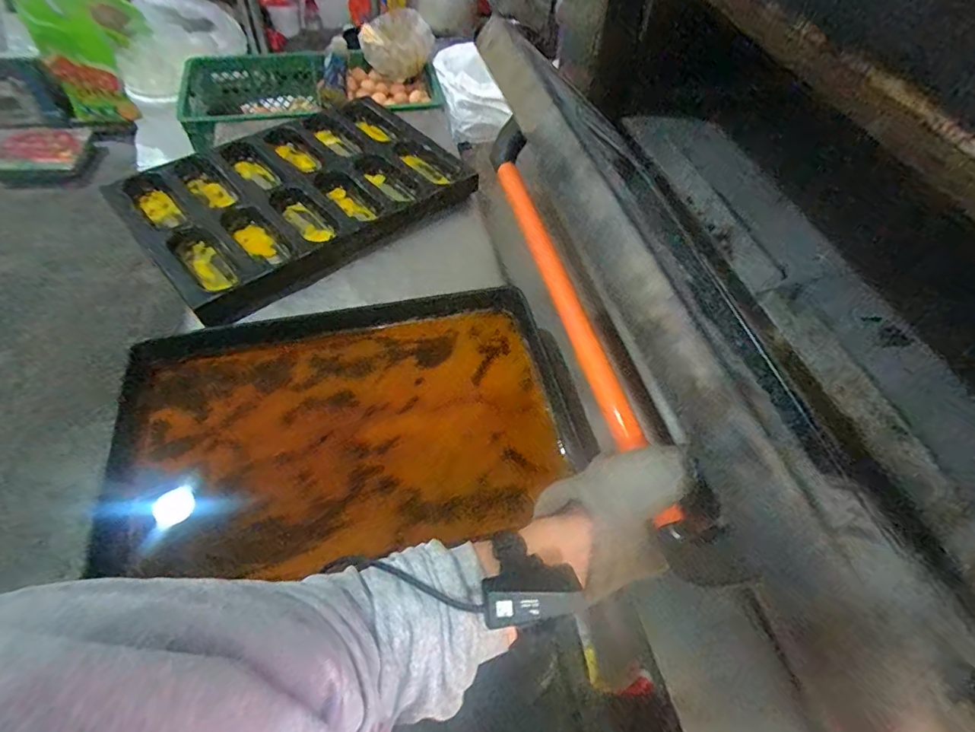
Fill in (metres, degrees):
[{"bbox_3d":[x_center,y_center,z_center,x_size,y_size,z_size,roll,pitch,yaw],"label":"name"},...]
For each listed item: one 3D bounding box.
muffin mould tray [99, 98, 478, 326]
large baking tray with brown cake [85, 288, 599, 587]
[{"bbox_3d":[-0.372,-0.371,1.008,0.607,0.083,0.430,-35,63,-25],"label":"muffin mould tray"},{"bbox_3d":[-0.191,0.085,0.735,0.636,0.058,0.401,-12,56,-11],"label":"large baking tray with brown cake"}]

